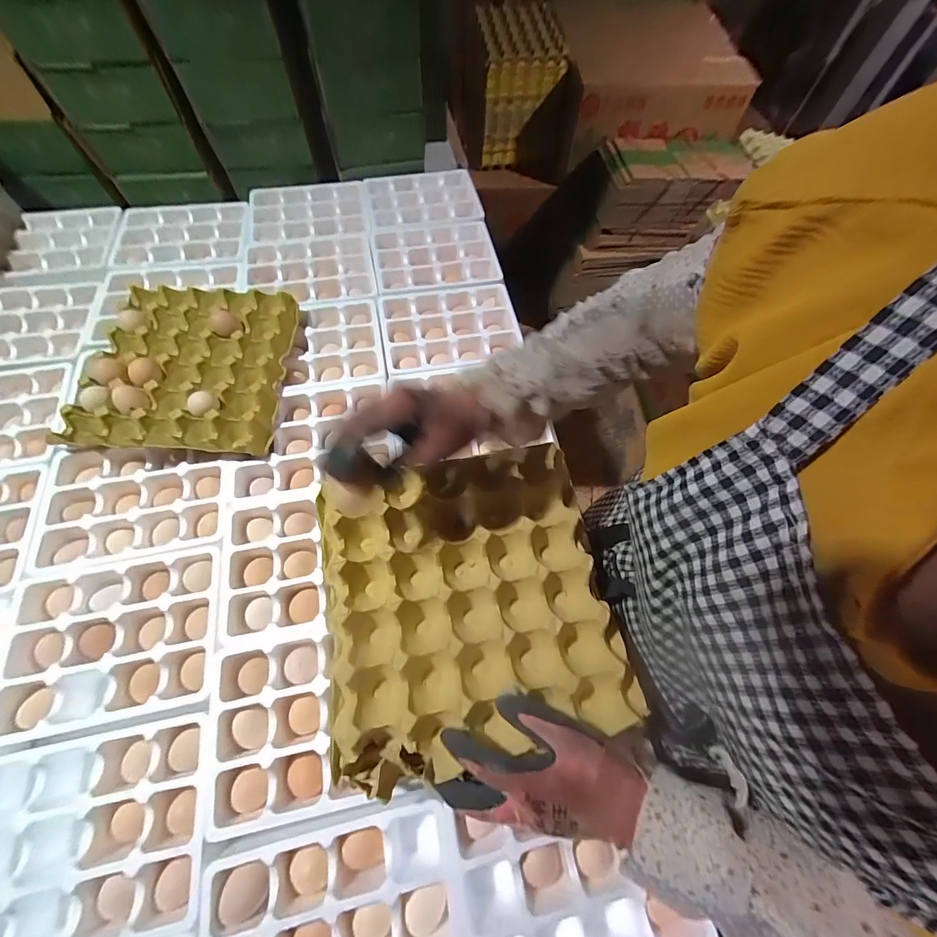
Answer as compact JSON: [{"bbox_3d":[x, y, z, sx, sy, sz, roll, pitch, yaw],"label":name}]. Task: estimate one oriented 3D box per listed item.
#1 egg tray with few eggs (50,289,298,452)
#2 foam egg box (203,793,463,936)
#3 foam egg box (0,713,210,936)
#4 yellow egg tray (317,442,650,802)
[{"bbox_3d":[-0.438,-0.168,0.636,0.285,0.053,0.319,1,64,-1],"label":"egg tray with few eggs"},{"bbox_3d":[-0.130,0.463,0.394,0.242,0.054,0.189,-11,67,-7],"label":"foam egg box"},{"bbox_3d":[-0.400,0.391,0.422,0.256,0.053,0.190,-9,64,-5],"label":"foam egg box"},{"bbox_3d":[-0.003,0.127,0.408,0.285,0.061,0.289,-10,64,-6],"label":"yellow egg tray"}]

